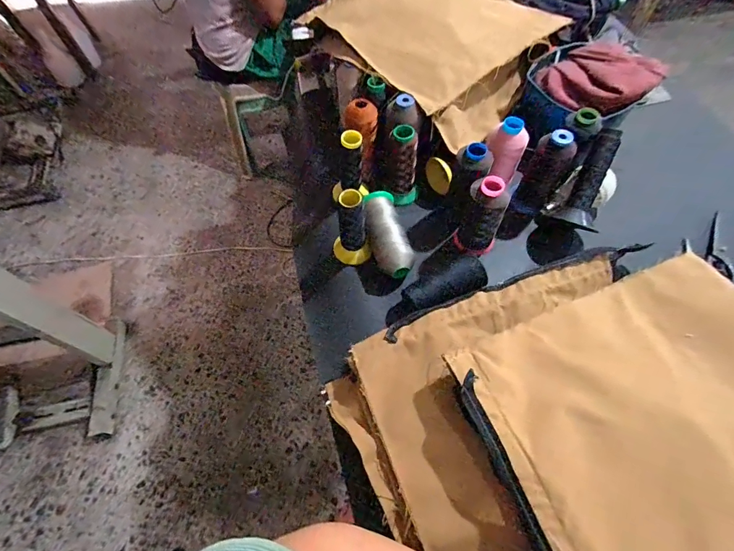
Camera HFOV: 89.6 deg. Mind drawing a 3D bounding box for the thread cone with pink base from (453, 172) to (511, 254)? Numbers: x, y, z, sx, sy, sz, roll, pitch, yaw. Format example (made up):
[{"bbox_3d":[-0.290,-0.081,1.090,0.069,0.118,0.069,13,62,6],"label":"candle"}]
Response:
[{"bbox_3d":[0.169,-0.086,0.536,0.058,0.128,0.063,24,64,15],"label":"thread cone with pink base"}]

